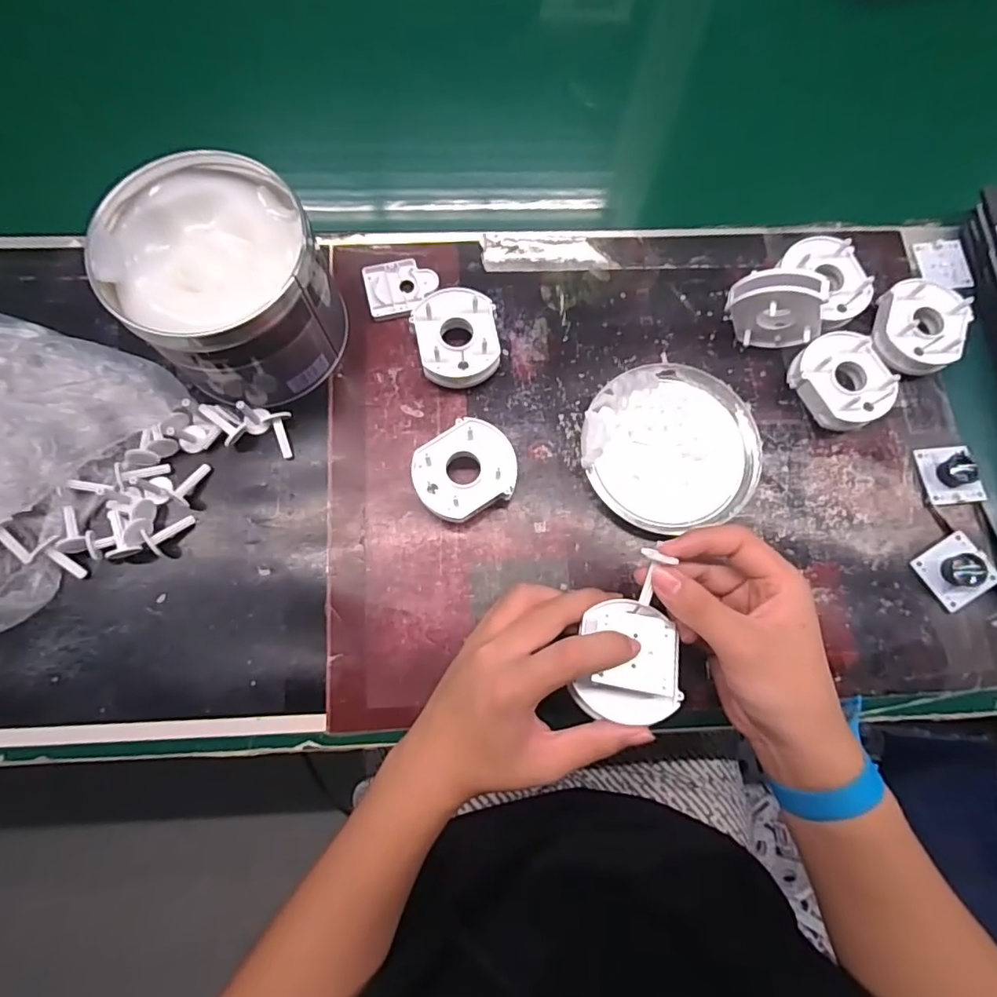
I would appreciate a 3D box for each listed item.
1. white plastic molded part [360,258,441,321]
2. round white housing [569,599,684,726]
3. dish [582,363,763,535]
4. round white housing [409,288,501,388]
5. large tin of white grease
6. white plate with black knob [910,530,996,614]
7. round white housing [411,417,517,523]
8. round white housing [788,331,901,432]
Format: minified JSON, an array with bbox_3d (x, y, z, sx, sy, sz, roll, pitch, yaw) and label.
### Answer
[{"bbox_3d":[-0.076,-0.165,0.427,0.055,0.009,0.045,-11,77,-4],"label":"white plastic molded part"},{"bbox_3d":[0.072,0.091,0.309,0.056,0.018,0.065,-1,66,1],"label":"round white housing"},{"bbox_3d":[0.126,-0.041,0.398,0.128,0.021,0.121,0,77,-1],"label":"dish"},{"bbox_3d":[-0.032,-0.123,0.405,0.062,0.035,0.079,-2,77,-1],"label":"round white housing"},{"bbox_3d":[-0.179,-0.141,0.370,0.123,0.099,0.126,0,77,-1],"label":"large tin of white grease"},{"bbox_3d":[0.324,0.051,0.380,0.042,0.019,0.042,-31,79,-8],"label":"white plate with black knob"},{"bbox_3d":[-0.023,-0.017,0.383,0.070,0.030,0.060,-39,80,-9],"label":"round white housing"},{"bbox_3d":[0.253,-0.086,0.405,0.056,0.033,0.070,-29,79,-7],"label":"round white housing"}]

